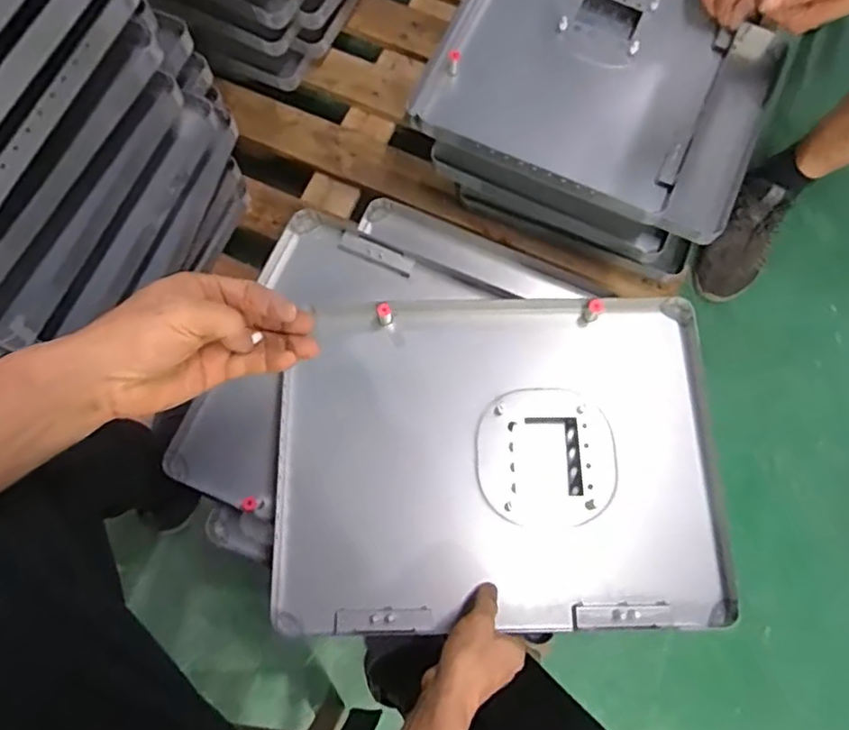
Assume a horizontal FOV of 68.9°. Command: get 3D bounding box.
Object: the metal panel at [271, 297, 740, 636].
[{"bbox_3d":[0.082,0.095,0.668,0.469,0.040,0.346,-1,76,-1],"label":"metal panel"}]

